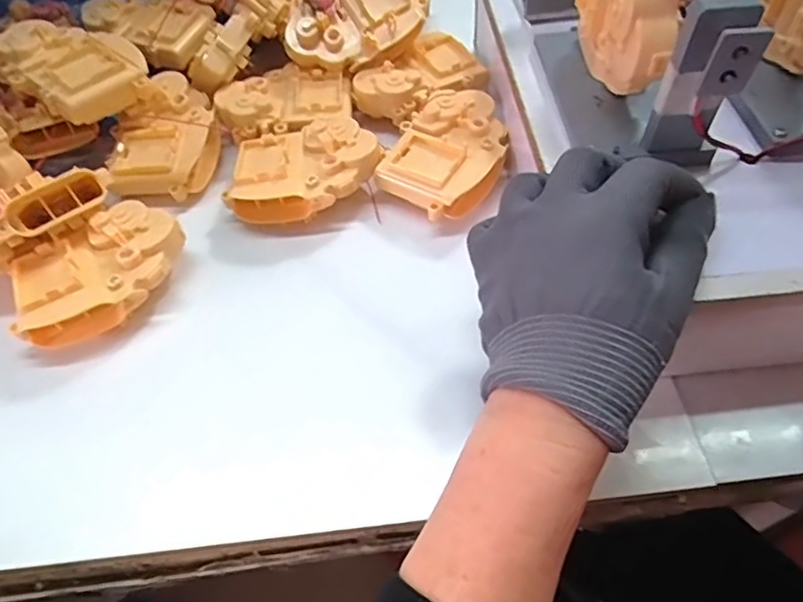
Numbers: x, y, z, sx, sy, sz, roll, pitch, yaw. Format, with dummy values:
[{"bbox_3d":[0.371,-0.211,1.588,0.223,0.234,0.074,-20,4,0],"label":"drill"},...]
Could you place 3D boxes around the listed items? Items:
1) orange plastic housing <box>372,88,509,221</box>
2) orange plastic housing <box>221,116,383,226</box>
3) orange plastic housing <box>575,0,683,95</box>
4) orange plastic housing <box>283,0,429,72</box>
[{"bbox_3d":[0.033,-0.105,0.395,0.073,0.032,0.101,23,60,19],"label":"orange plastic housing"},{"bbox_3d":[-0.065,-0.089,0.393,0.099,0.033,0.065,-3,55,2],"label":"orange plastic housing"},{"bbox_3d":[0.118,-0.148,0.305,0.033,0.078,0.096,1,55,5],"label":"orange plastic housing"},{"bbox_3d":[-0.036,-0.216,0.442,0.101,0.024,0.070,-37,90,-5],"label":"orange plastic housing"}]

